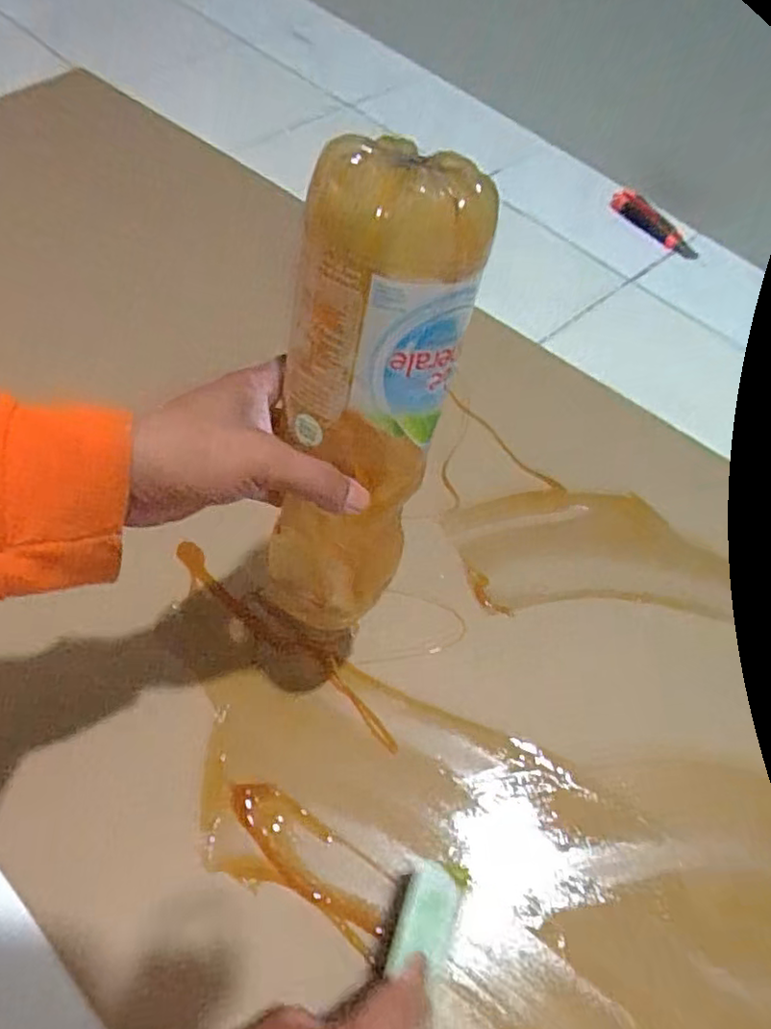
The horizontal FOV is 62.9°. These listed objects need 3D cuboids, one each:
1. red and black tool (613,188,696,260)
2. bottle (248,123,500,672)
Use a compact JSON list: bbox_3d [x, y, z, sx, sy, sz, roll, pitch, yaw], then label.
[{"bbox_3d":[0.387,-0.417,0.906,0.043,0.019,0.152,-29,64,-18],"label":"red and black tool"},{"bbox_3d":[-0.014,-0.034,0.349,0.071,0.299,0.068,33,44,17],"label":"bottle"}]

